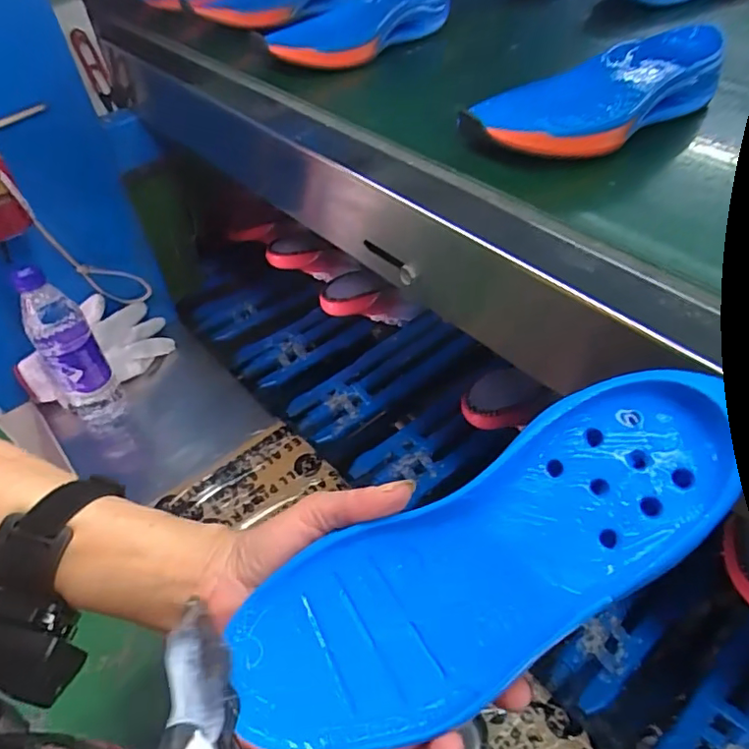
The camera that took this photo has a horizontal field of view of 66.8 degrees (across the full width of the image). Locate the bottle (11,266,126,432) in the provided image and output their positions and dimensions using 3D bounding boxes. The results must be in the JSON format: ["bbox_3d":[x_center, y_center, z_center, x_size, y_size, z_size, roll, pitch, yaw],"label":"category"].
[{"bbox_3d":[-0.372,-0.025,0.691,0.067,0.223,0.071,-31,50,-24],"label":"bottle"}]

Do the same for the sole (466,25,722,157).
[{"bbox_3d":[0.174,-0.209,0.424,0.231,0.039,0.087,-23,47,-18],"label":"sole"}]

